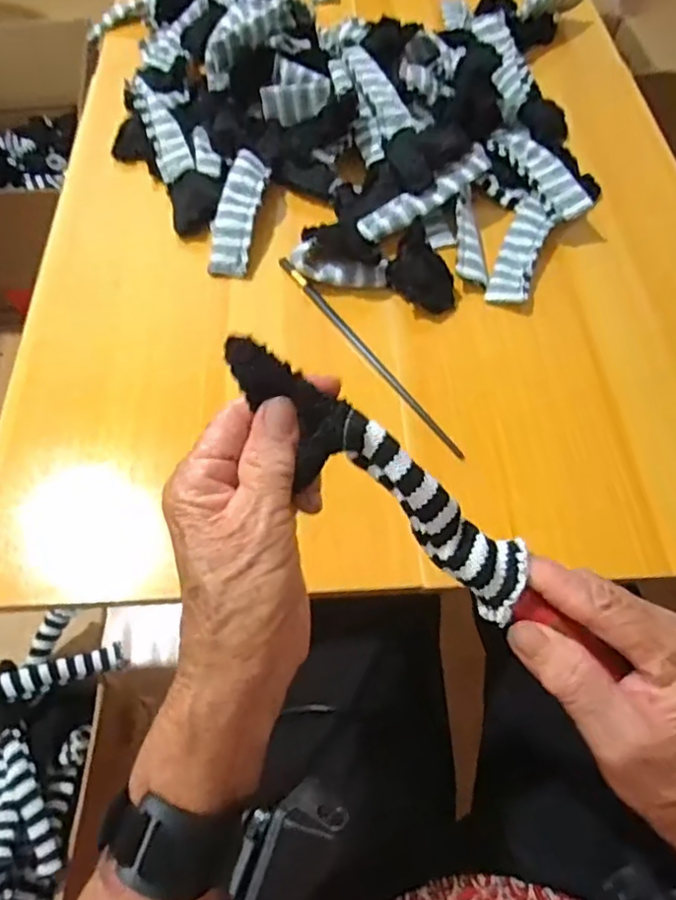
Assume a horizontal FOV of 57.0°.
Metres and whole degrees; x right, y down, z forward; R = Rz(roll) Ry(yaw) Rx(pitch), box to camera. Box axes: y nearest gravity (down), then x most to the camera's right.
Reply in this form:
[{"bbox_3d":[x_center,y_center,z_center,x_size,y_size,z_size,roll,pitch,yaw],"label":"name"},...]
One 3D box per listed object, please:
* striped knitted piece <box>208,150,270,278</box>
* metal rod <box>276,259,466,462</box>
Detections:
[{"bbox_3d":[-0.087,-0.209,0.545,0.035,0.011,0.126,7,73,3],"label":"striped knitted piece"},{"bbox_3d":[0.020,-0.080,0.489,0.008,0.008,0.234,-30,64,-17],"label":"metal rod"}]

